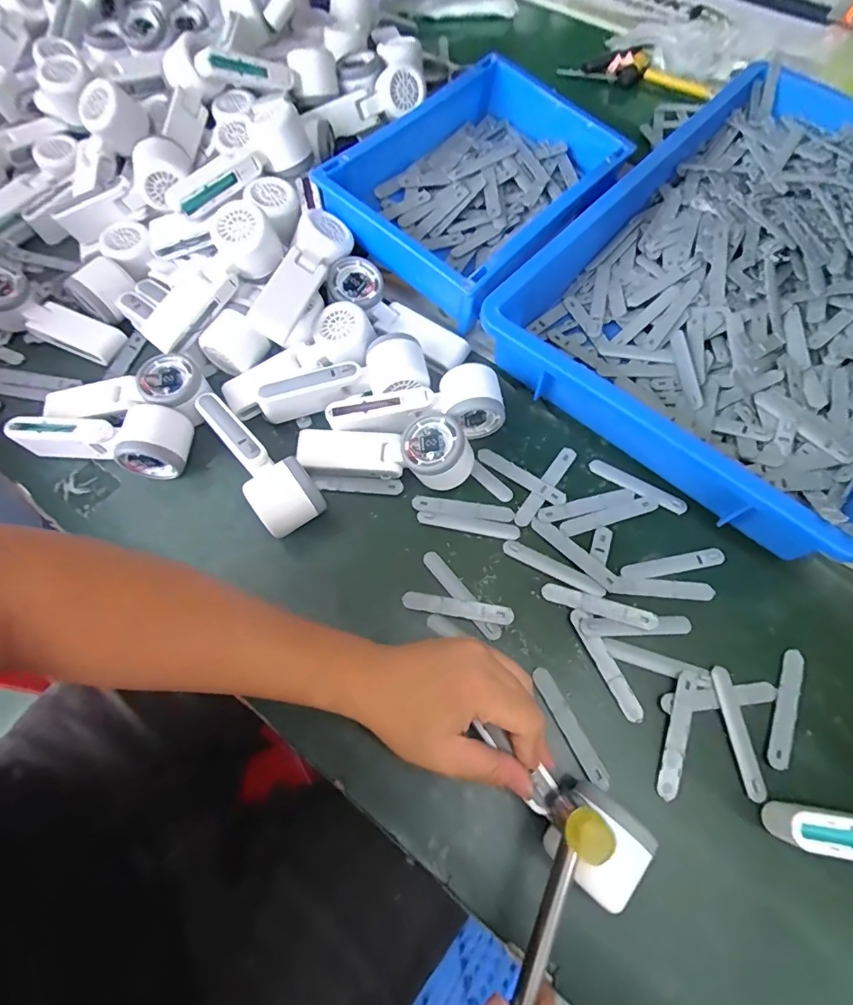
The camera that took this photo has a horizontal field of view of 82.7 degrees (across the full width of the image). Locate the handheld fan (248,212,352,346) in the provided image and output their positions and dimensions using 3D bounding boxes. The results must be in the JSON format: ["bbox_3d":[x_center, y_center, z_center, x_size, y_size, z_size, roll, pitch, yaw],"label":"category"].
[{"bbox_3d":[-0.124,-0.231,0.496,0.048,0.047,0.162,20,68,9],"label":"handheld fan"}]

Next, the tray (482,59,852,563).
[{"bbox_3d":[0.377,-0.249,0.526,0.374,0.082,0.570,39,72,16],"label":"tray"}]

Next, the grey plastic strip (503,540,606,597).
[{"bbox_3d":[0.114,0.059,0.437,0.094,0.005,0.017,28,70,12],"label":"grey plastic strip"}]

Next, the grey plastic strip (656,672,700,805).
[{"bbox_3d":[0.198,0.181,0.380,0.015,0.004,0.094,20,68,9],"label":"grey plastic strip"}]

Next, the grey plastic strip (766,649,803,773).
[{"bbox_3d":[0.288,0.164,0.388,0.015,0.004,0.095,25,69,11],"label":"grey plastic strip"}]

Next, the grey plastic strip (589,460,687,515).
[{"bbox_3d":[0.202,-0.016,0.465,0.093,0.006,0.017,30,70,13],"label":"grey plastic strip"}]

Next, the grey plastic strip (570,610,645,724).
[{"bbox_3d":[0.150,0.135,0.403,0.015,0.005,0.095,-24,68,-9],"label":"grey plastic strip"}]

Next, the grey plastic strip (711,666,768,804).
[{"bbox_3d":[0.252,0.184,0.391,0.017,0.004,0.098,-5,67,-2],"label":"grey plastic strip"}]

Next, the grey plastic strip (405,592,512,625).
[{"bbox_3d":[0.027,0.092,0.423,0.095,0.005,0.017,8,65,7],"label":"grey plastic strip"}]

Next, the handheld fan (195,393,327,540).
[{"bbox_3d":[-0.159,-0.041,0.464,0.057,0.052,0.163,-33,70,-13],"label":"handheld fan"}]

